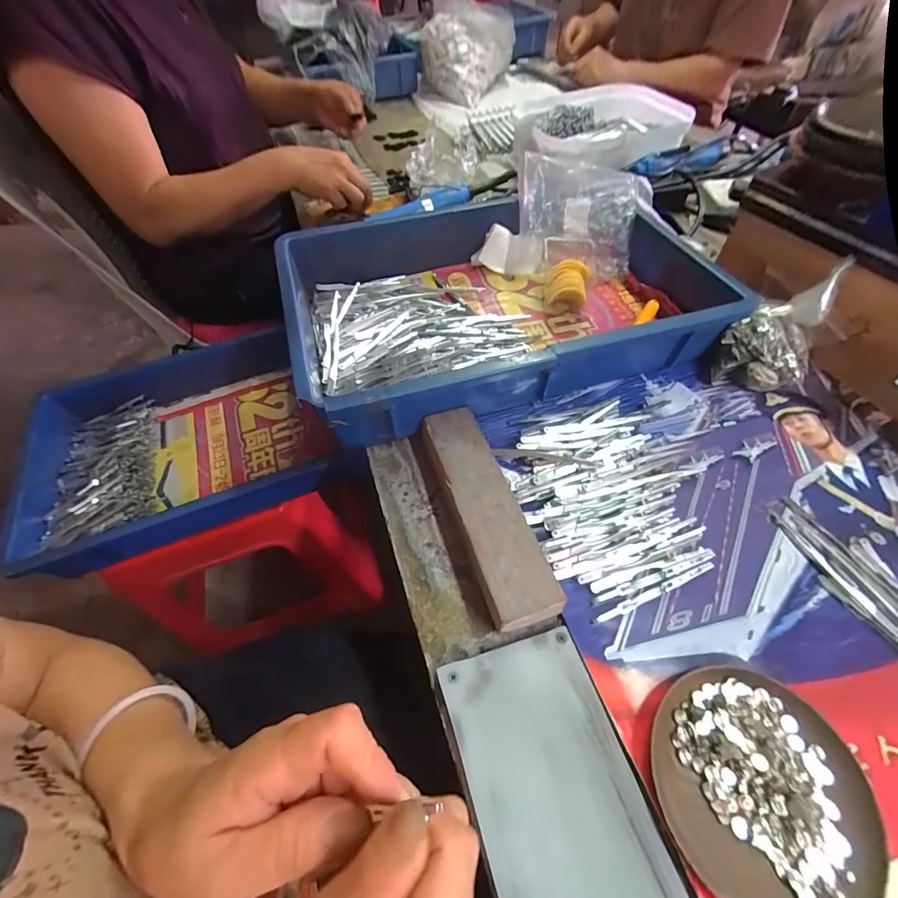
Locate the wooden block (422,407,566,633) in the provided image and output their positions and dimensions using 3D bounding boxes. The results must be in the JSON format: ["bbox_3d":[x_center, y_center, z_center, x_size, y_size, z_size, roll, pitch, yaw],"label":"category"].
[{"bbox_3d":[0.025,0.046,0.324,0.049,0.033,0.182,-16,57,-10],"label":"wooden block"}]

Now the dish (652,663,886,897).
[{"bbox_3d":[0.178,0.193,0.230,0.110,0.018,0.115,0,55,0],"label":"dish"}]

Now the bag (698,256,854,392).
[{"bbox_3d":[0.320,-0.111,0.390,0.101,0.094,0.082,-36,62,-22],"label":"bag"}]

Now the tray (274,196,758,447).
[{"bbox_3d":[0.066,-0.167,0.443,0.452,0.077,0.276,-15,56,-10],"label":"tray"}]

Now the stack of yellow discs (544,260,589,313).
[{"bbox_3d":[0.137,-0.191,0.472,0.047,0.043,0.055,11,56,9],"label":"stack of yellow discs"}]

